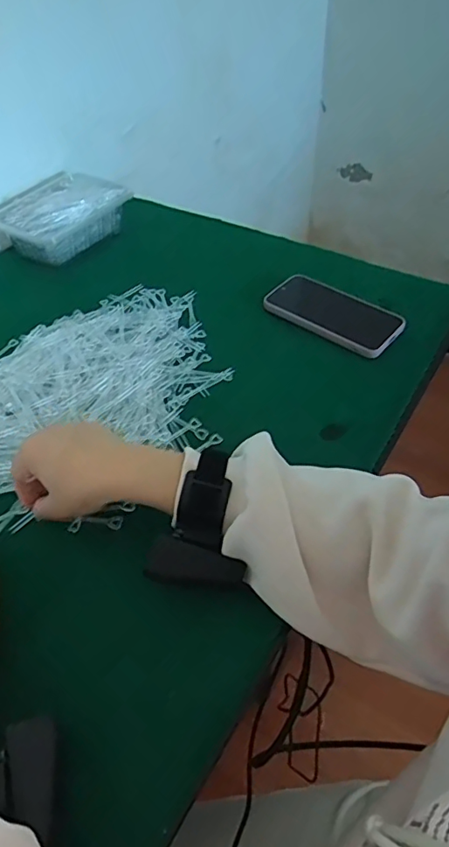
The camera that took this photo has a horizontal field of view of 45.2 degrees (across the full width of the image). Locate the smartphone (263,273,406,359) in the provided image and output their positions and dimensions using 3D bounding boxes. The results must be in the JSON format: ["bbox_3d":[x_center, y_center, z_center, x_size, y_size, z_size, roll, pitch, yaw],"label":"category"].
[{"bbox_3d":[0.131,-0.134,0.650,0.163,0.015,0.080,33,57,28],"label":"smartphone"}]

